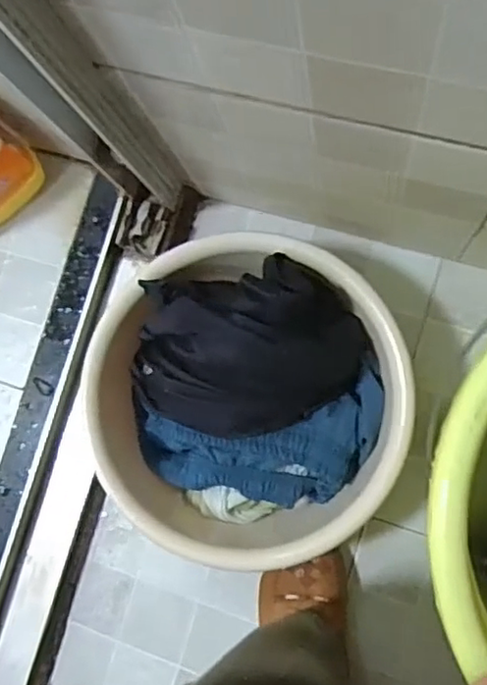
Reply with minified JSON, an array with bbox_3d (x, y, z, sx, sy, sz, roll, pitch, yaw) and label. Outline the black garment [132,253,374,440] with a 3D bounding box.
[{"bbox_3d":[0.000,0.006,0.596,0.234,0.077,0.160,-11,82,9],"label":"black garment"}]

